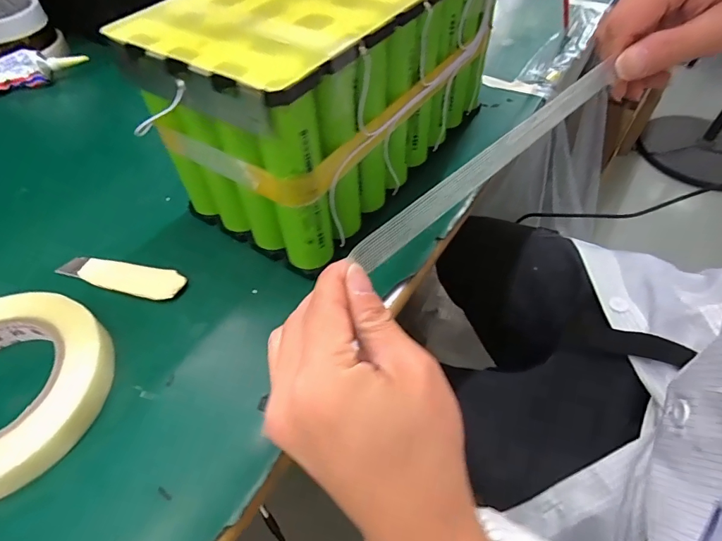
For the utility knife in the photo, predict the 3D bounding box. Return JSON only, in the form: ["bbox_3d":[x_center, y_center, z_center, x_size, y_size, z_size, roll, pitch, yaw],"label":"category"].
[{"bbox_3d":[-0.175,0.004,0.307,0.099,0.006,0.023,12,53,10],"label":"utility knife"}]

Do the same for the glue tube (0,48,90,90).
[{"bbox_3d":[-0.399,-0.230,0.489,0.147,0.032,0.031,-23,55,-17],"label":"glue tube"}]

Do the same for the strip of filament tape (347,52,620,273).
[{"bbox_3d":[0.077,-0.064,0.244,0.202,0.019,0.004,-38,40,-14],"label":"strip of filament tape"}]

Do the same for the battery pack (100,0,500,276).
[{"bbox_3d":[-0.015,-0.150,0.333,0.137,0.147,0.263,28,57,21],"label":"battery pack"}]

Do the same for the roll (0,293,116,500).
[{"bbox_3d":[-0.208,0.069,0.244,0.108,0.027,0.117,0,52,0],"label":"roll"}]

